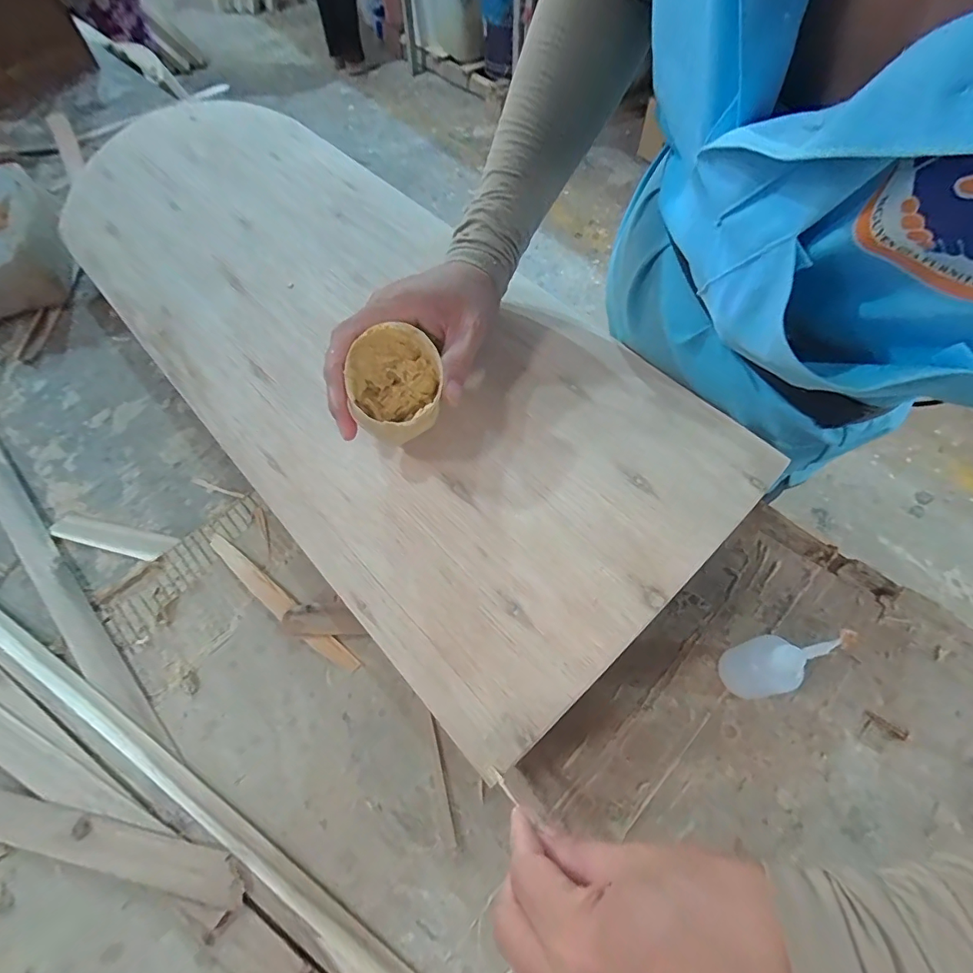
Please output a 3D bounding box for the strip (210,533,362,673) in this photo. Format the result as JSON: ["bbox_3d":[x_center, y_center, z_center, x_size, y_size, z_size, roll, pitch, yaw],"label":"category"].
[{"bbox_3d":[-0.159,0.085,0.360,0.164,0.009,0.016,34,66,19],"label":"strip"}]

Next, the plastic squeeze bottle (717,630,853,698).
[{"bbox_3d":[0.174,0.104,0.285,0.025,0.109,0.032,-20,61,-10],"label":"plastic squeeze bottle"}]

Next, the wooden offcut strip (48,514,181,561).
[{"bbox_3d":[-0.312,0.042,0.398,0.111,0.005,0.023,11,60,8],"label":"wooden offcut strip"}]

